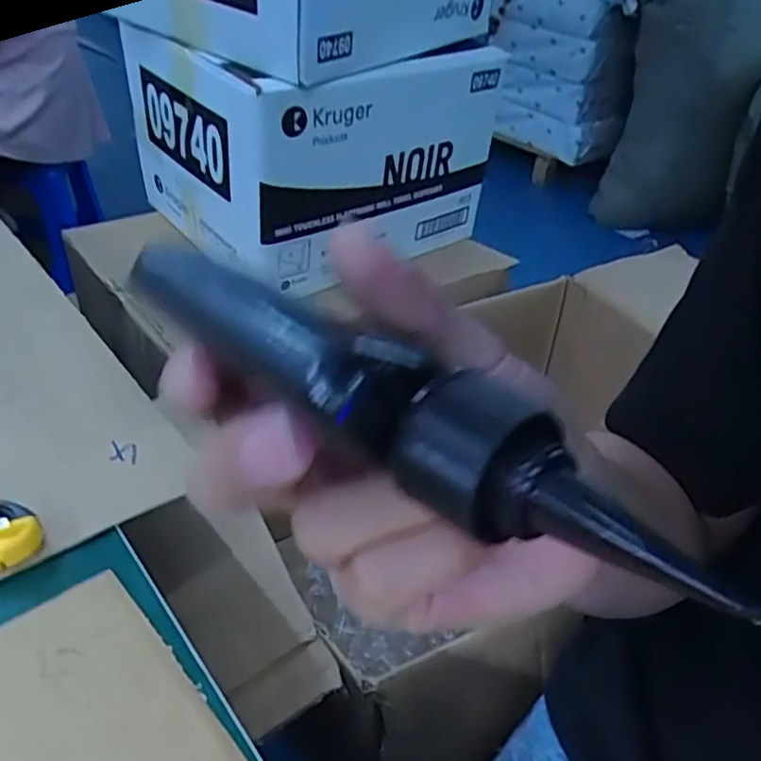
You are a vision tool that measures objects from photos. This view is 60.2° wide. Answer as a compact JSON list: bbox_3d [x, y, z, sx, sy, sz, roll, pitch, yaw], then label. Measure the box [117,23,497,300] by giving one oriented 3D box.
[{"bbox_3d":[-0.115,-0.330,0.883,0.402,0.238,0.370,-26,47,-34],"label":"box"}]

